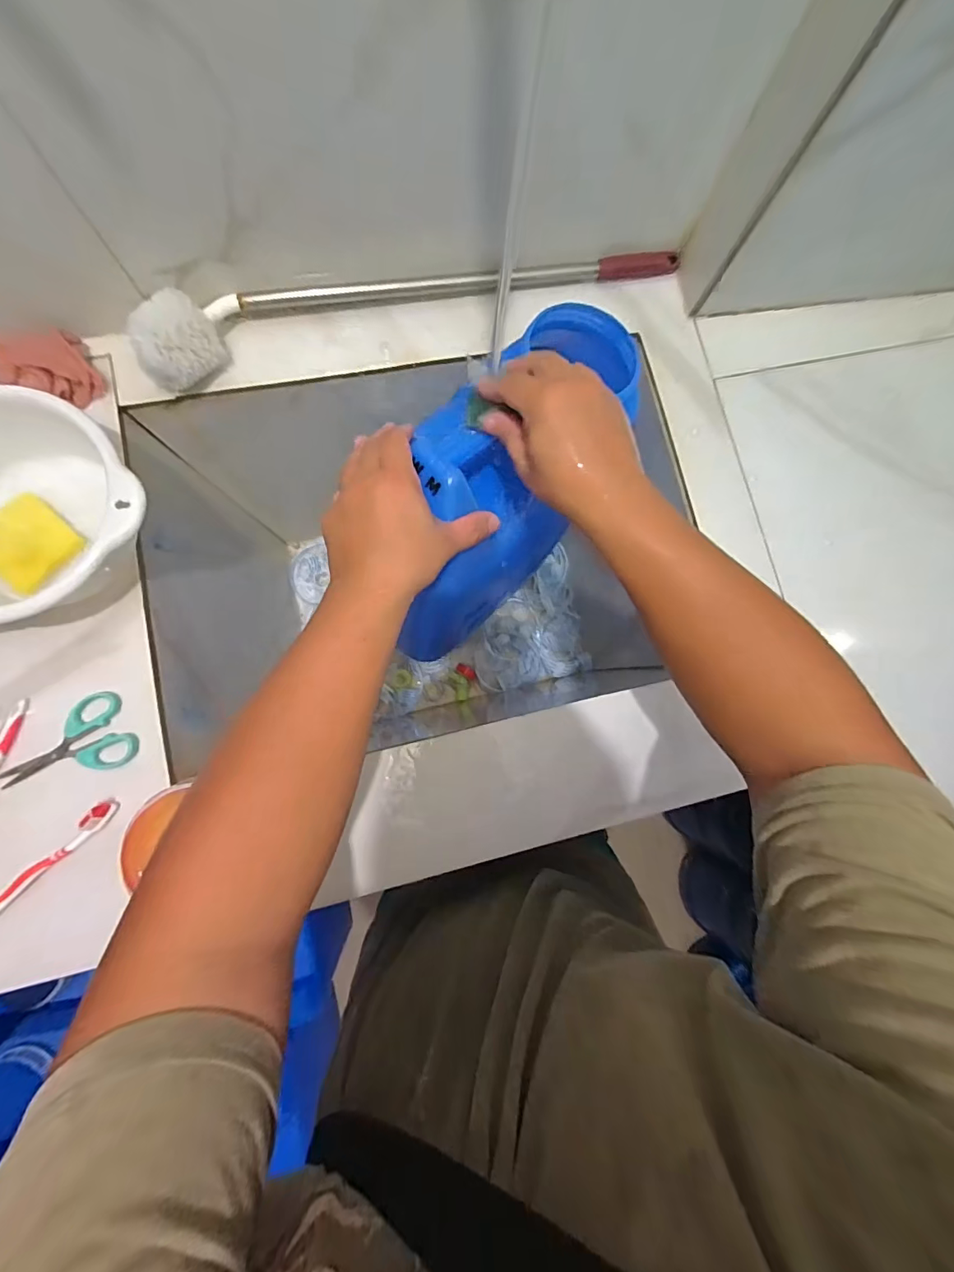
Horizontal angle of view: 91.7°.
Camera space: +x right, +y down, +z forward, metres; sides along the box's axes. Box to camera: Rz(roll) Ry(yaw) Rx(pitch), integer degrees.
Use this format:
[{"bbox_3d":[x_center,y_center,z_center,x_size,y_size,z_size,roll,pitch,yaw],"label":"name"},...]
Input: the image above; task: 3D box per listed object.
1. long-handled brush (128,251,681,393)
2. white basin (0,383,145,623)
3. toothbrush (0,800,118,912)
[{"bbox_3d":[-0.054,-0.384,0.497,0.587,0.073,0.072,-20,84,-7],"label":"long-handled brush"},{"bbox_3d":[-0.406,-0.109,0.421,0.199,0.089,0.193,1,82,-5],"label":"white basin"},{"bbox_3d":[-0.400,0.217,0.411,0.179,0.015,0.015,-44,88,-9],"label":"toothbrush"}]

